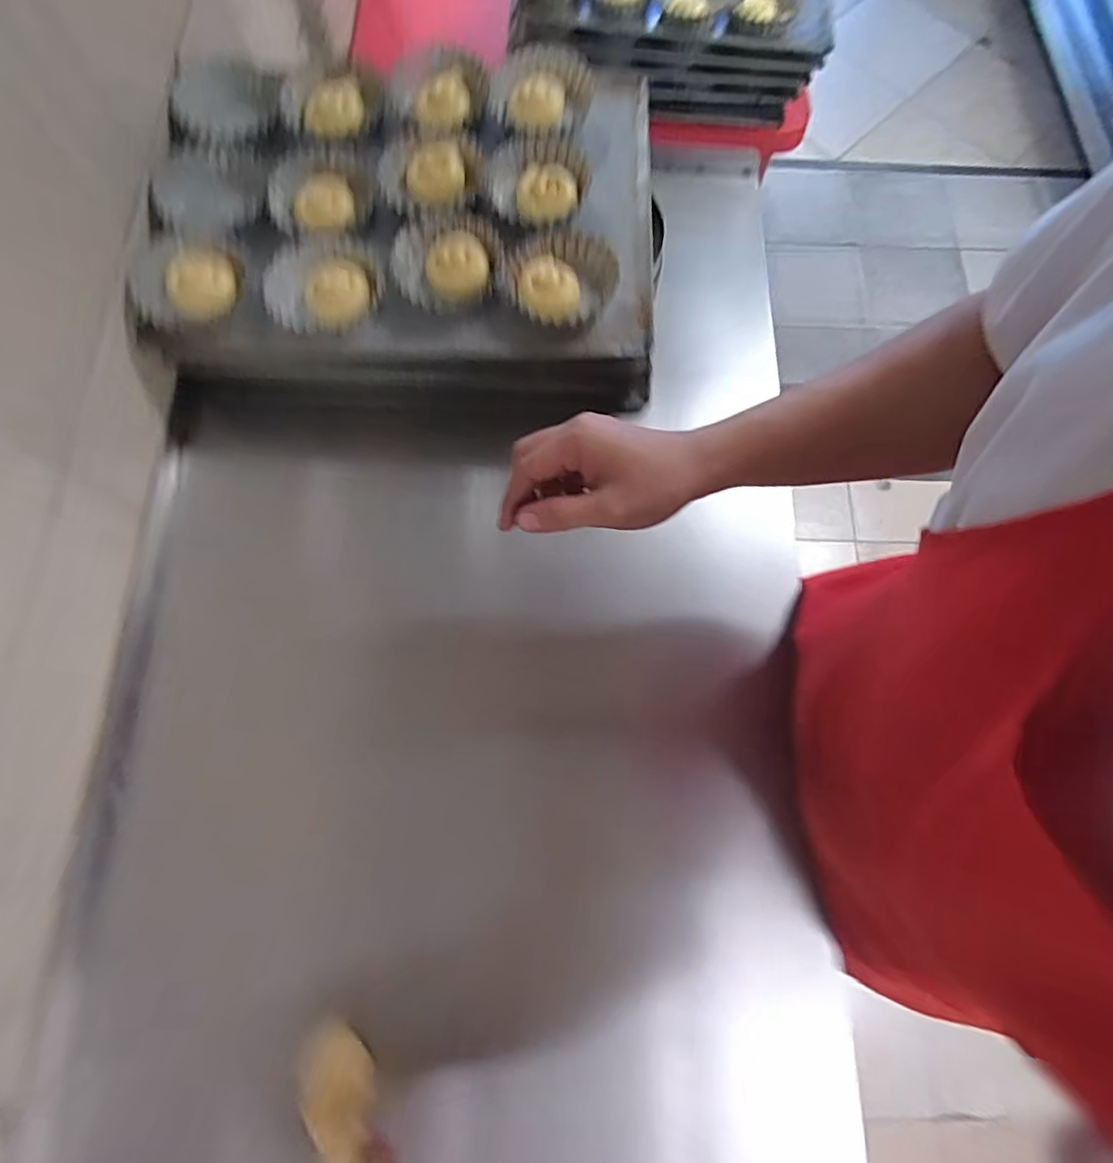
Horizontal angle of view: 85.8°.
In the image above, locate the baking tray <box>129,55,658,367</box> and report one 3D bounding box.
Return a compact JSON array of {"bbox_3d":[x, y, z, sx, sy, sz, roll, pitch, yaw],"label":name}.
[{"bbox_3d":[-0.136,-0.355,0.569,0.442,0.059,0.319,1,74,-2],"label":"baking tray"}]

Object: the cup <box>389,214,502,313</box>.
[{"bbox_3d":[-0.099,-0.280,0.537,0.094,0.029,0.098,1,74,-2],"label":"cup"}]

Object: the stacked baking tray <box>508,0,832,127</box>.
[{"bbox_3d":[0.179,-0.923,0.937,0.450,0.133,0.349,7,74,0],"label":"stacked baking tray"}]

